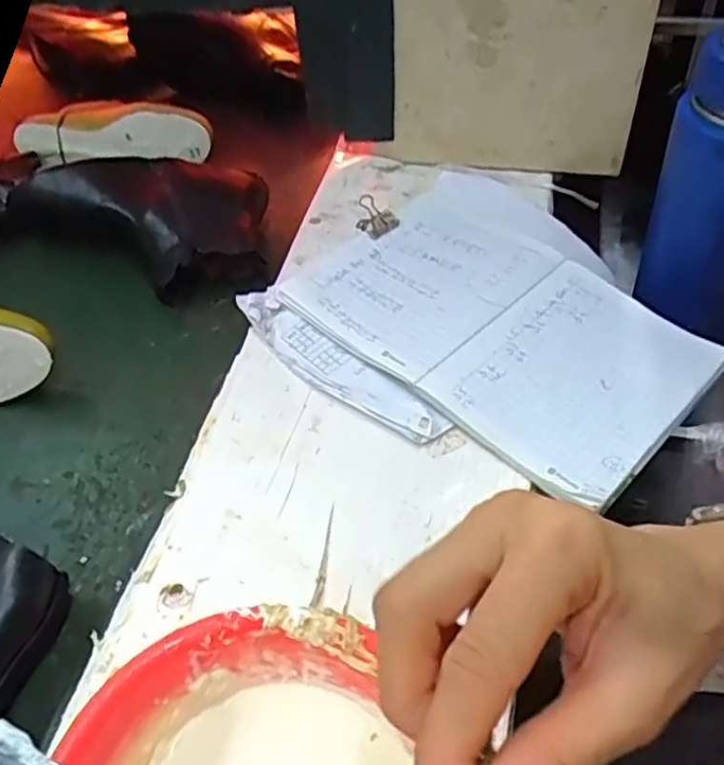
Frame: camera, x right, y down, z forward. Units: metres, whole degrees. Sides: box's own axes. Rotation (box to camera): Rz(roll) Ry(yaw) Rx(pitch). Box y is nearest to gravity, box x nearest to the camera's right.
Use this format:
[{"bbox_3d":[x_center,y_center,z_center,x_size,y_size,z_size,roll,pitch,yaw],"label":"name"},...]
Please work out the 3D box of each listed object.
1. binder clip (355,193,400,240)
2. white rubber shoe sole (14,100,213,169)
[{"bbox_3d":[0.011,-0.155,0.660,0.034,0.018,0.048,-33,55,-22],"label":"binder clip"},{"bbox_3d":[-0.278,-0.278,0.791,0.234,0.067,0.031,4,13,16],"label":"white rubber shoe sole"}]

